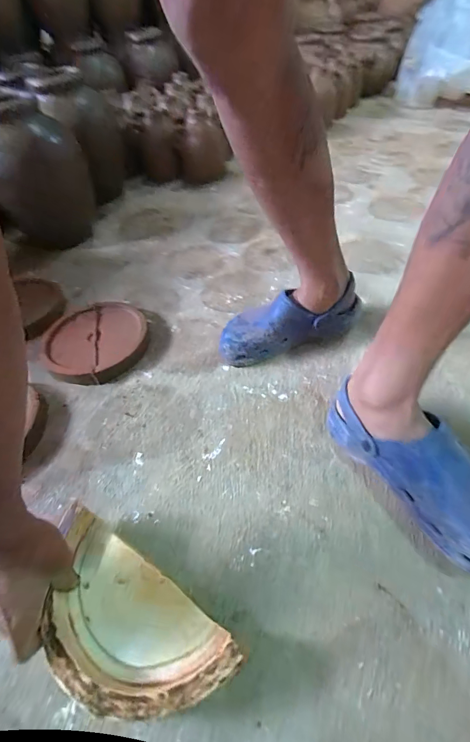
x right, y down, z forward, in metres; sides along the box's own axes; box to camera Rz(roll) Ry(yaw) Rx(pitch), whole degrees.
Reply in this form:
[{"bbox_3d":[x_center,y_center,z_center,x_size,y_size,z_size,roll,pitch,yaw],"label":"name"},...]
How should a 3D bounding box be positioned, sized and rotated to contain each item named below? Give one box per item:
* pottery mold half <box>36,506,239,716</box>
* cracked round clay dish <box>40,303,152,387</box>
[{"bbox_3d":[-0.116,0.249,0.351,0.221,0.039,0.112,26,56,25],"label":"pottery mold half"},{"bbox_3d":[-0.264,-0.056,0.673,0.187,0.027,0.194,-3,49,3],"label":"cracked round clay dish"}]

